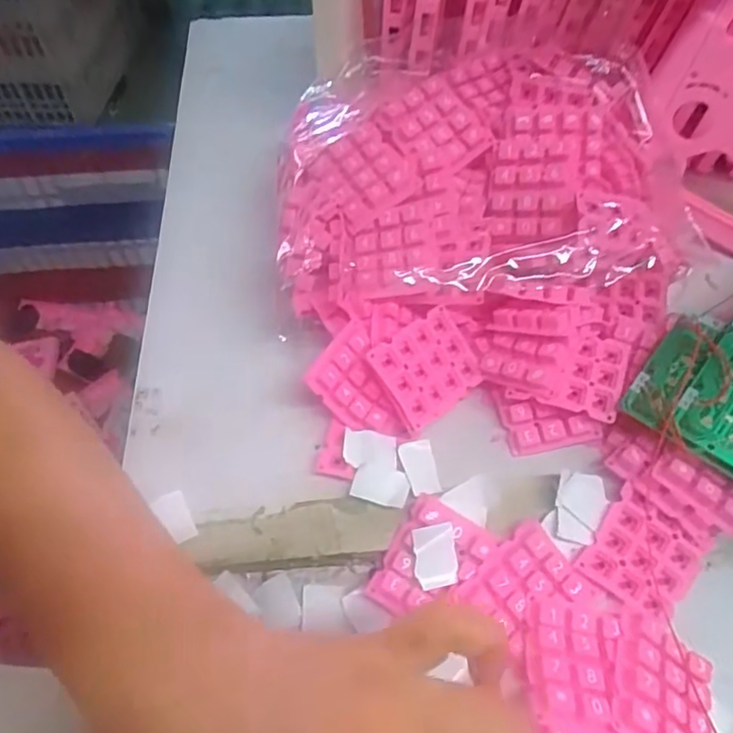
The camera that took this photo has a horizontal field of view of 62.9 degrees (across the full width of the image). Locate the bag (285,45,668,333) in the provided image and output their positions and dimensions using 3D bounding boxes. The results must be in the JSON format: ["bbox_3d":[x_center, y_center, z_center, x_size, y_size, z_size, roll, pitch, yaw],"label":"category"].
[{"bbox_3d":[0.061,-0.125,0.379,0.231,0.062,0.196,-1,56,-1],"label":"bag"}]

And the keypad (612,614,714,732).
[{"bbox_3d":[0.132,0.143,0.263,0.048,0.011,0.056,36,44,2],"label":"keypad"}]

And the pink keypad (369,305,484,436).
[{"bbox_3d":[0.036,0.001,0.338,0.059,0.005,0.051,-33,94,-26],"label":"pink keypad"}]

